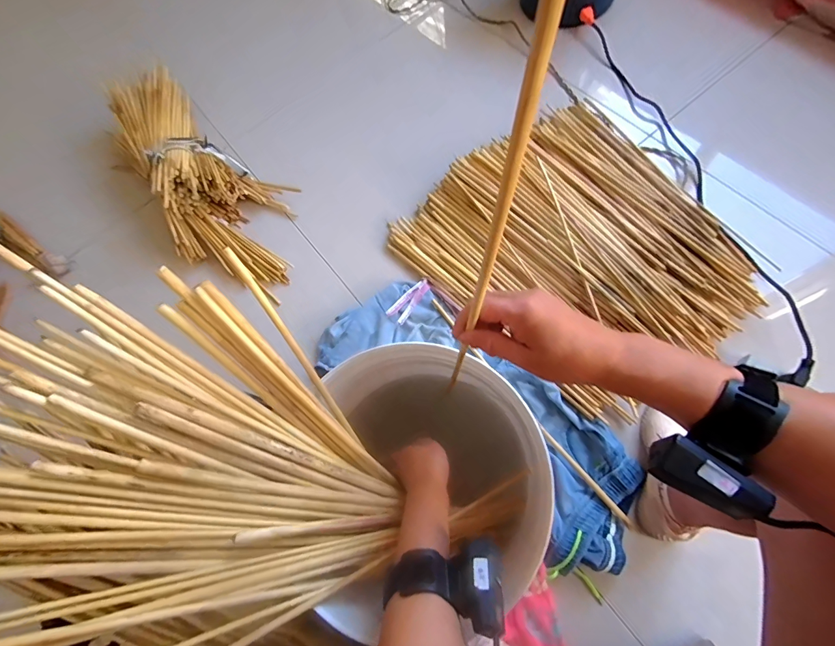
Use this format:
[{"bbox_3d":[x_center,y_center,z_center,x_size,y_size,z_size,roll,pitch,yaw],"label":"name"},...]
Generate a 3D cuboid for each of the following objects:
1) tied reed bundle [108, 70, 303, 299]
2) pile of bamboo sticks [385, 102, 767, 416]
[{"bbox_3d":[-0.566,-0.380,0.995,0.268,0.140,0.755,-31,82,-10],"label":"tied reed bundle"},{"bbox_3d":[0.340,-0.164,0.846,0.600,0.092,0.635,-36,70,-5],"label":"pile of bamboo sticks"}]

